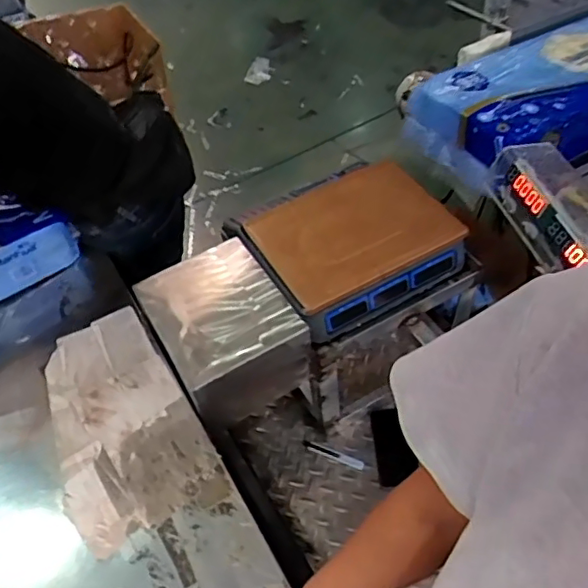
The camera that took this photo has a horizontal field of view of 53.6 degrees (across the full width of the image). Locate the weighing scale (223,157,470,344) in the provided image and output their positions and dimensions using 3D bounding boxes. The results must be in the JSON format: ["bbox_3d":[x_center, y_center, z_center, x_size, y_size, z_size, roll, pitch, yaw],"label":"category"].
[{"bbox_3d":[0.089,-0.096,1.040,0.334,0.110,0.277,-28,52,-18],"label":"weighing scale"}]

